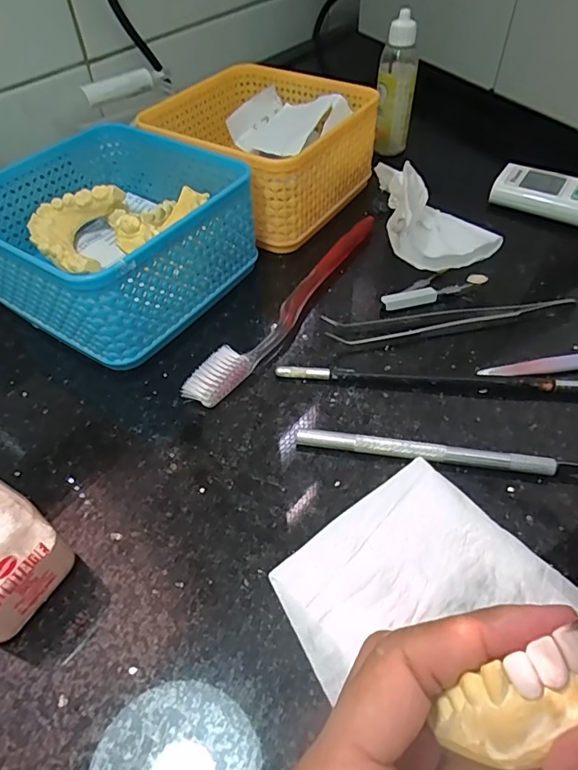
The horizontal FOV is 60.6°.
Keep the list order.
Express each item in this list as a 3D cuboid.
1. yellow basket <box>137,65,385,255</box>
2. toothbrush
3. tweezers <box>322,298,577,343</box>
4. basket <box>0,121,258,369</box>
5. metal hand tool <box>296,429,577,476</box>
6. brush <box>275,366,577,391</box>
[{"bbox_3d":[-0.020,-0.170,0.357,0.128,0.063,0.129,28,56,23],"label":"yellow basket"},{"bbox_3d":[0.007,-0.051,0.297,0.021,0.013,0.188,28,56,23],"label":"toothbrush"},{"bbox_3d":[0.090,-0.038,0.283,0.139,0.009,0.021,-3,50,-1],"label":"tweezers"},{"bbox_3d":[-0.103,-0.089,0.298,0.127,0.069,0.126,27,56,23],"label":"basket"},{"bbox_3d":[0.071,0.032,0.225,0.133,0.007,0.007,7,50,8],"label":"metal hand tool"},{"bbox_3d":[0.088,-0.004,0.255,0.187,0.007,0.011,4,50,5],"label":"brush"}]

